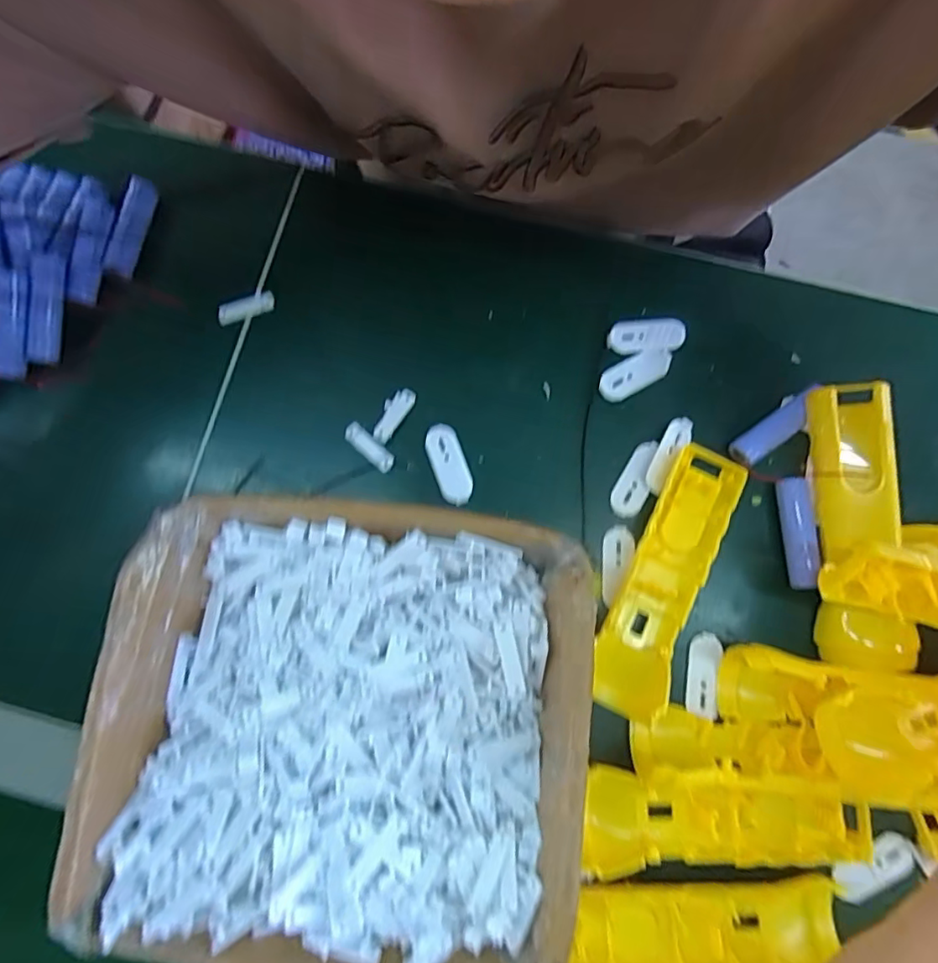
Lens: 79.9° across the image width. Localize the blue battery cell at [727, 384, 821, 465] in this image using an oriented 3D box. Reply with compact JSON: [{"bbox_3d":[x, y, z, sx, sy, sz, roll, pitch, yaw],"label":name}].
[{"bbox_3d":[0.194,-0.033,0.353,0.063,0.016,0.018,-34,81,-5],"label":"blue battery cell"}]

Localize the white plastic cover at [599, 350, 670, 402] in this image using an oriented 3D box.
[{"bbox_3d":[0.109,-0.071,0.367,0.050,0.004,0.021,-29,81,-4],"label":"white plastic cover"}]

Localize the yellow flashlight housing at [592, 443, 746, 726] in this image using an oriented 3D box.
[{"bbox_3d":[0.118,0.056,0.334,0.043,0.022,0.164,24,81,5],"label":"yellow flashlight housing"}]

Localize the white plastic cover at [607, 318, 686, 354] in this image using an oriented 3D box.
[{"bbox_3d":[0.118,-0.097,0.373,0.050,0.006,0.023,-2,80,1],"label":"white plastic cover"}]

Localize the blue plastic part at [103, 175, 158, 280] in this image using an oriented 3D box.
[{"bbox_3d":[-0.231,-0.174,0.382,0.014,0.017,0.067,14,81,4],"label":"blue plastic part"}]

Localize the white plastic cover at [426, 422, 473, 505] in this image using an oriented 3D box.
[{"bbox_3d":[-0.013,-0.011,0.359,0.022,0.004,0.053,-20,80,-2],"label":"white plastic cover"}]

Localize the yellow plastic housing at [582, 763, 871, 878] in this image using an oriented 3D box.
[{"bbox_3d":[0.141,0.184,0.302,0.154,0.027,0.050,0,80,1],"label":"yellow plastic housing"}]

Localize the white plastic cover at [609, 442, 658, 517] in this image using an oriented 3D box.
[{"bbox_3d":[0.106,-0.002,0.356,0.020,0.004,0.051,28,82,6],"label":"white plastic cover"}]

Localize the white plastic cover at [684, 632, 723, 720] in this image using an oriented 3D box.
[{"bbox_3d":[0.140,0.115,0.335,0.018,0.005,0.047,12,80,3],"label":"white plastic cover"}]

